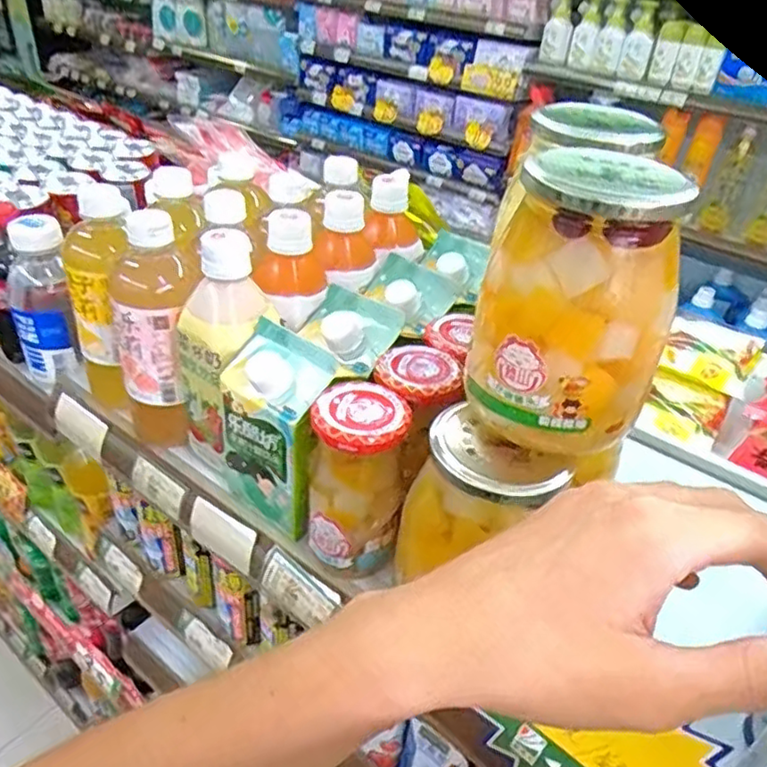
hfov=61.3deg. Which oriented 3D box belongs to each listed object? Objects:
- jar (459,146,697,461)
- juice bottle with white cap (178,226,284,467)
[{"bbox_3d":[0.094,-0.035,0.322,0.082,0.133,0.073,-7,38,-15],"label":"jar"},{"bbox_3d":[-0.105,-0.020,0.455,0.060,0.165,0.065,3,36,-2],"label":"juice bottle with white cap"}]

